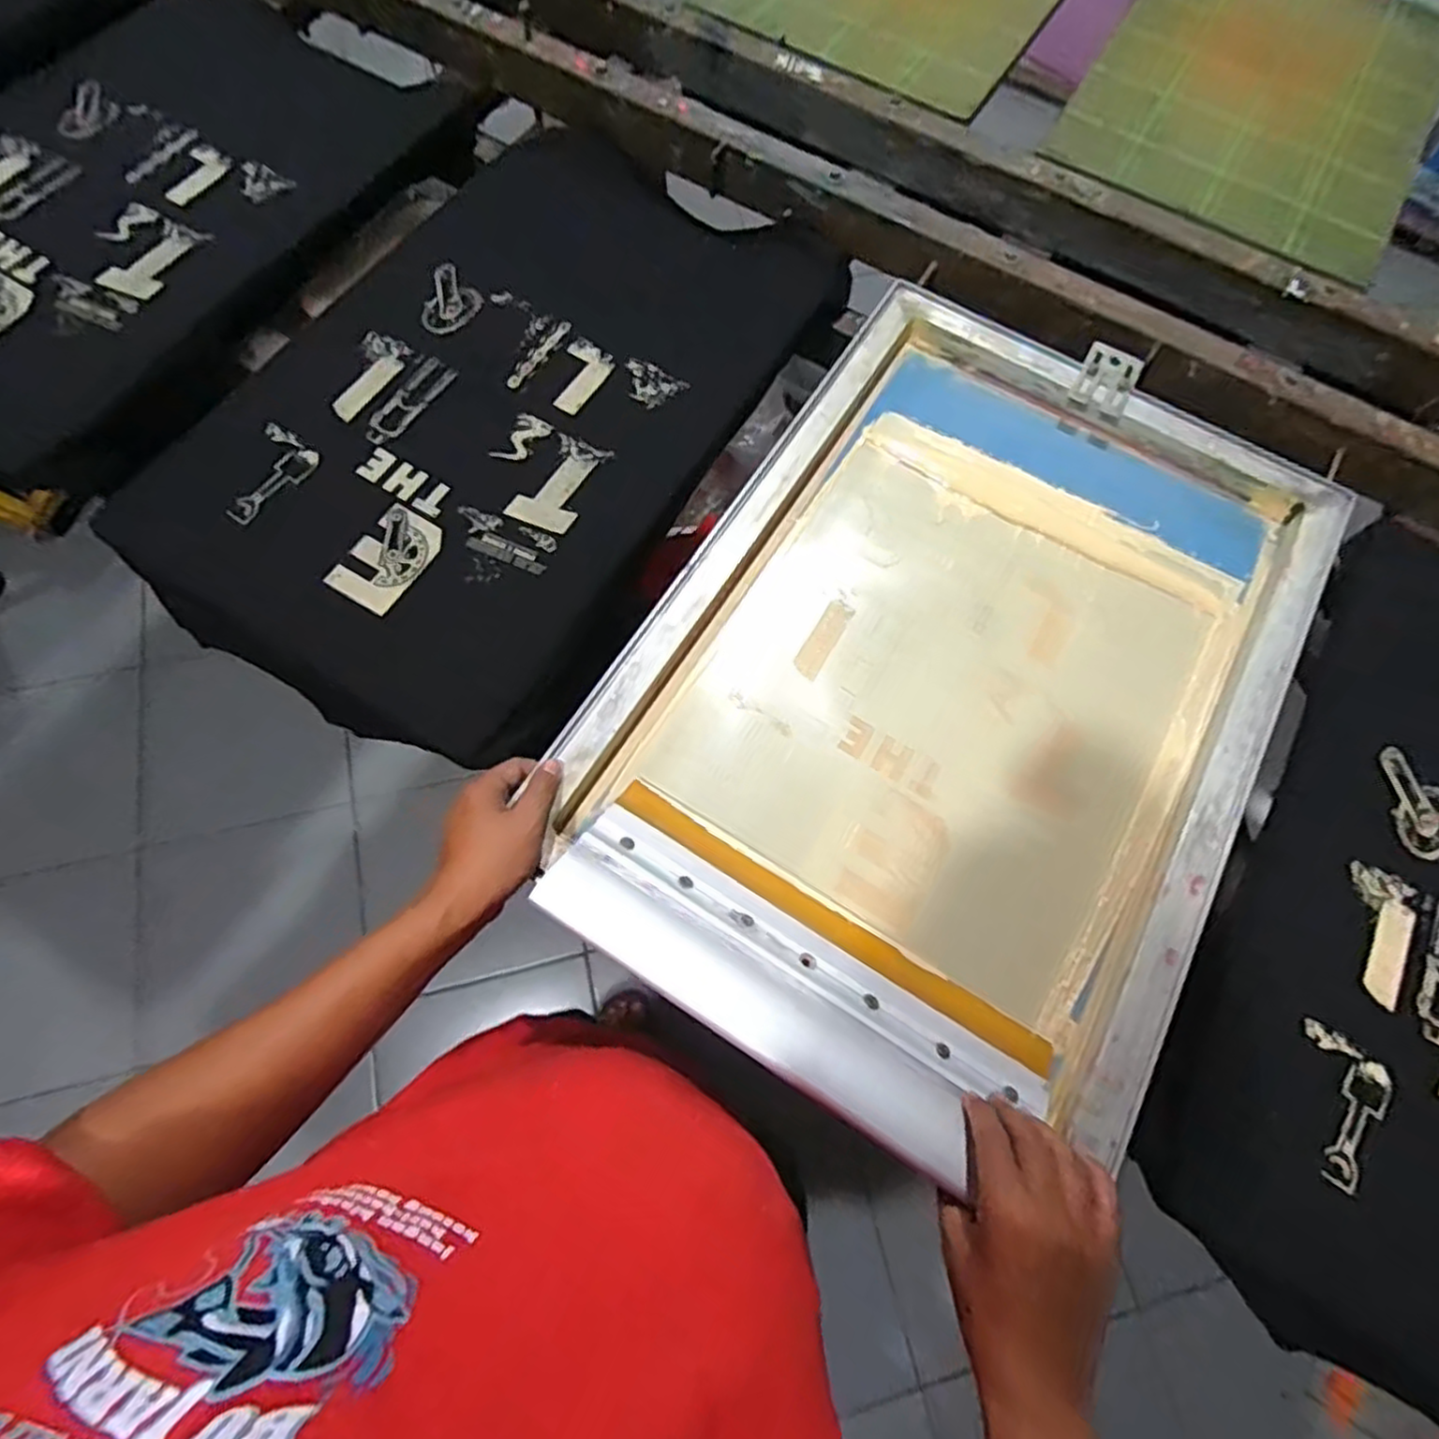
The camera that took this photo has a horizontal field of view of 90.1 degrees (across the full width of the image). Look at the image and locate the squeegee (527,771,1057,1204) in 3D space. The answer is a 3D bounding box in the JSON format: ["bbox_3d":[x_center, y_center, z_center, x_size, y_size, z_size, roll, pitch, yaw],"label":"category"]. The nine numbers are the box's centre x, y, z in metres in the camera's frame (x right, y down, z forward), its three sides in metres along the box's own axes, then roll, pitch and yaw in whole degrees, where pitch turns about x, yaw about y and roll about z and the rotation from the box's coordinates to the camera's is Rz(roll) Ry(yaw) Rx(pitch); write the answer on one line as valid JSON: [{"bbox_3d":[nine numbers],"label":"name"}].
[{"bbox_3d":[0.051,0.173,0.480,0.341,0.030,0.127,30,42,7],"label":"squeegee"}]

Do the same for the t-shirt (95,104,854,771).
[{"bbox_3d":[-0.217,-0.293,0.678,0.418,0.047,0.615,30,73,7],"label":"t-shirt"}]

